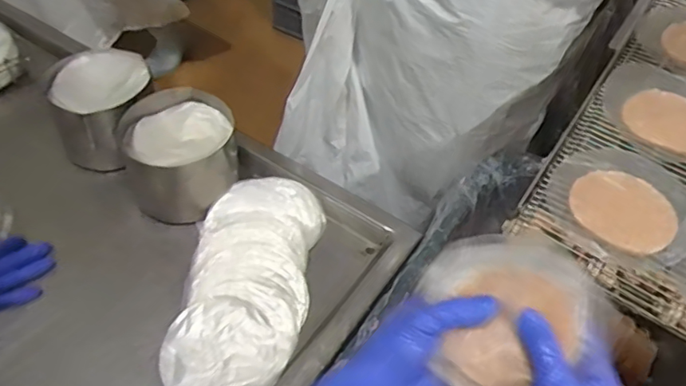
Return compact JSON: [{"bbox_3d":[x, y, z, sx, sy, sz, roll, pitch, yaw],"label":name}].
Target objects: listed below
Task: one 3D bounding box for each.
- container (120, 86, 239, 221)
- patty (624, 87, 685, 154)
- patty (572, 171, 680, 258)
[{"bbox_3d":[-0.211,-0.048,0.714,0.144,0.103,0.149,-20,53,-17],"label":"container"},{"bbox_3d":[0.322,-0.072,0.535,0.082,0.012,0.072,20,52,15],"label":"patty"},{"bbox_3d":[0.243,0.014,0.472,0.084,0.013,0.071,37,58,26],"label":"patty"}]

